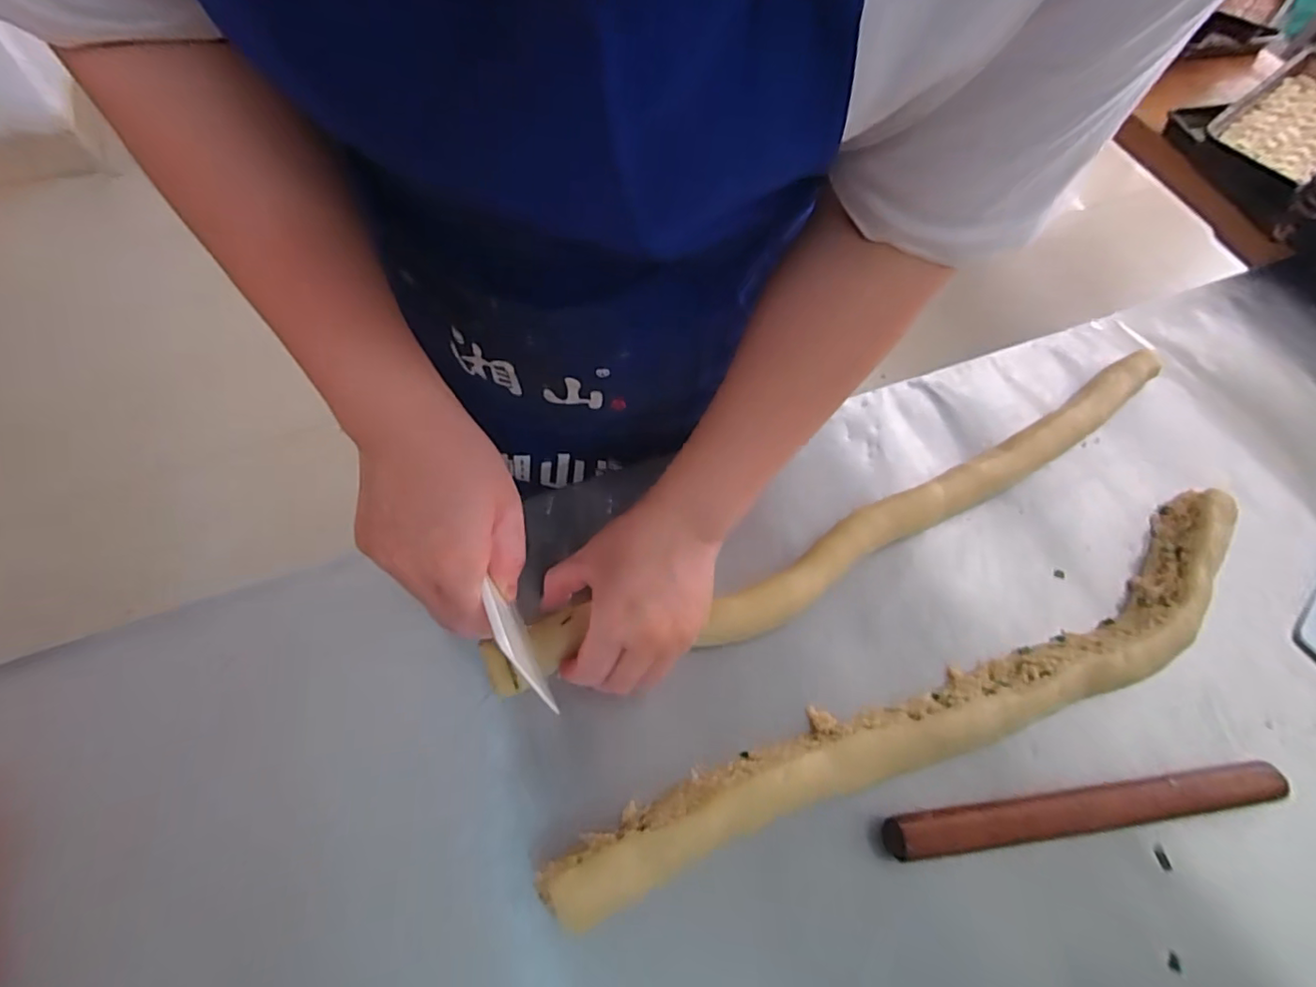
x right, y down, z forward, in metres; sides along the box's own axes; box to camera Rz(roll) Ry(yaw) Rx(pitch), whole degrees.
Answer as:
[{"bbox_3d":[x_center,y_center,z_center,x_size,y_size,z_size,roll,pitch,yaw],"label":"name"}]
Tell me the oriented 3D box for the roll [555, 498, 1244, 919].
[{"bbox_3d":[0.214,0.135,0.413,0.611,0.049,0.092,-20,65,-14],"label":"roll"}]

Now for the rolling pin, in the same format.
[{"bbox_3d":[0.285,0.209,0.390,0.275,0.027,0.027,-5,62,-7],"label":"rolling pin"}]

